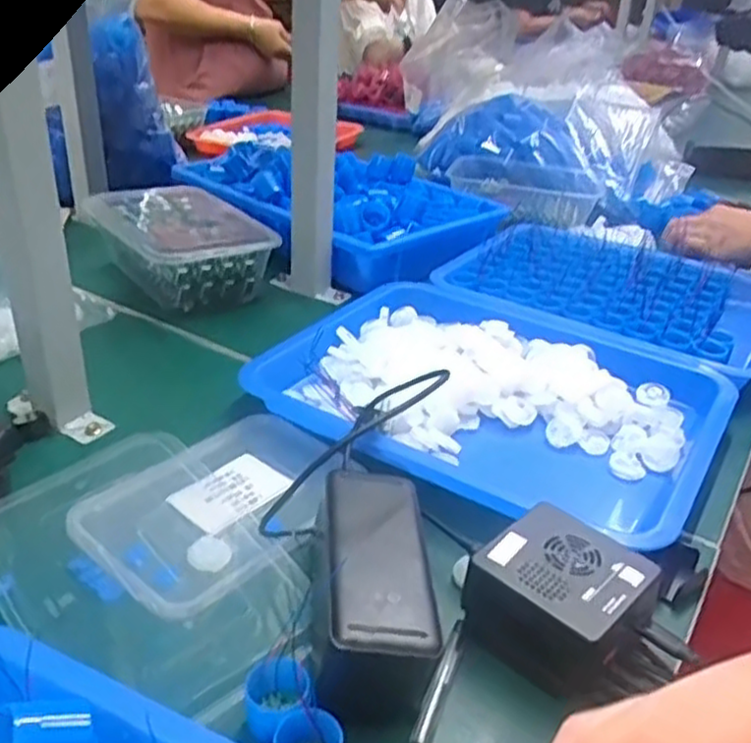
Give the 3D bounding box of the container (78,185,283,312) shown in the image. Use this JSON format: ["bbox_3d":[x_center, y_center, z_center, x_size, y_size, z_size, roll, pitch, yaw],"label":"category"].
[{"bbox_3d":[-0.204,-0.131,0.780,0.136,0.065,0.196,-18,37,-34],"label":"container"}]

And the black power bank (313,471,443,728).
[{"bbox_3d":[-0.002,0.115,0.393,0.060,0.052,0.139,1,30,-6],"label":"black power bank"}]

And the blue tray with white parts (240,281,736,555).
[{"bbox_3d":[0.092,0.011,0.594,0.329,0.050,0.266,21,34,27],"label":"blue tray with white parts"}]

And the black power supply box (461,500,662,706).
[{"bbox_3d":[0.099,0.121,0.399,0.082,0.050,0.082,27,37,35],"label":"black power supply box"}]

